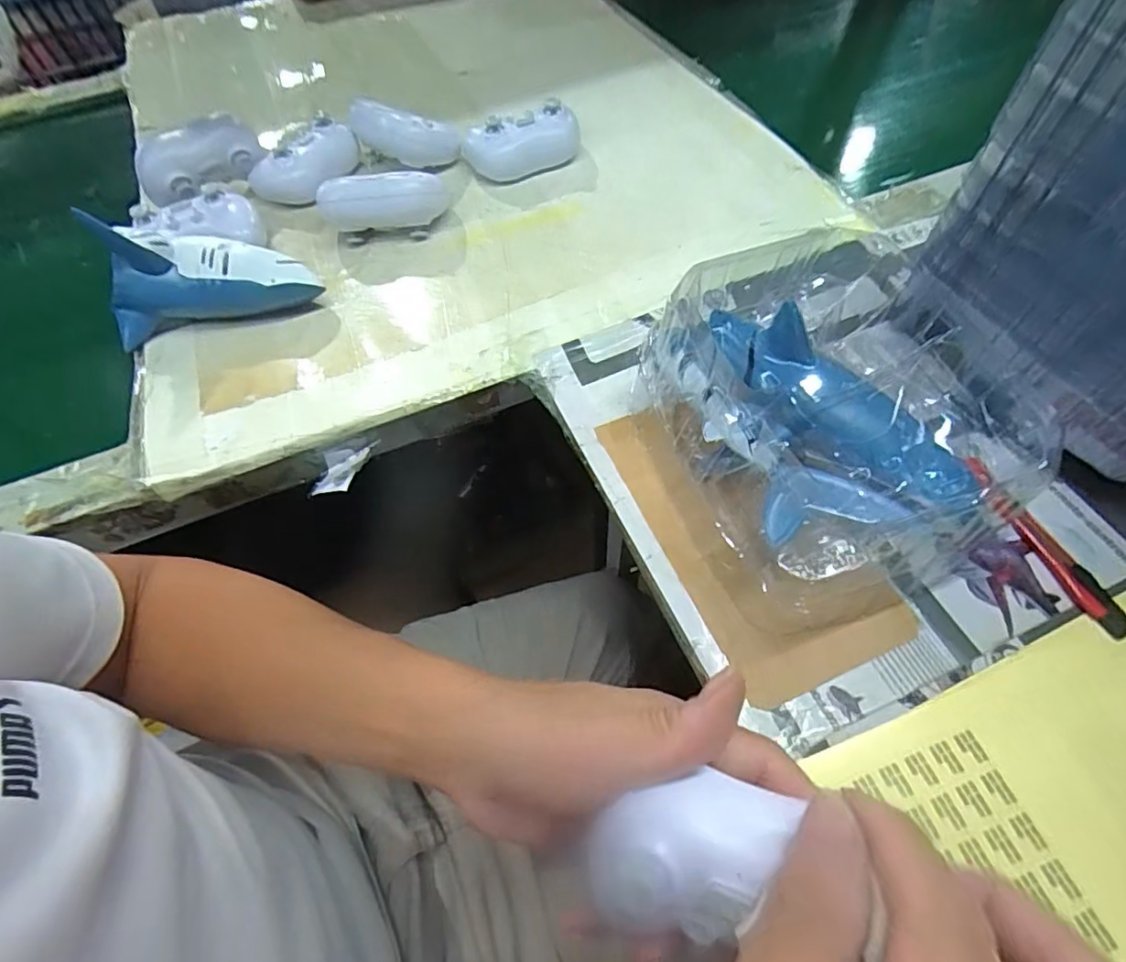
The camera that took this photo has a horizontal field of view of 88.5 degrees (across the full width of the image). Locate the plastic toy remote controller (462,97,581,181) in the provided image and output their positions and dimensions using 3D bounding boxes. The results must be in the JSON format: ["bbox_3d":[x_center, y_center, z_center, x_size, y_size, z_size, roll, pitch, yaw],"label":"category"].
[{"bbox_3d":[-0.039,-0.332,0.561,0.112,0.048,0.048,-14,60,-5],"label":"plastic toy remote controller"}]

